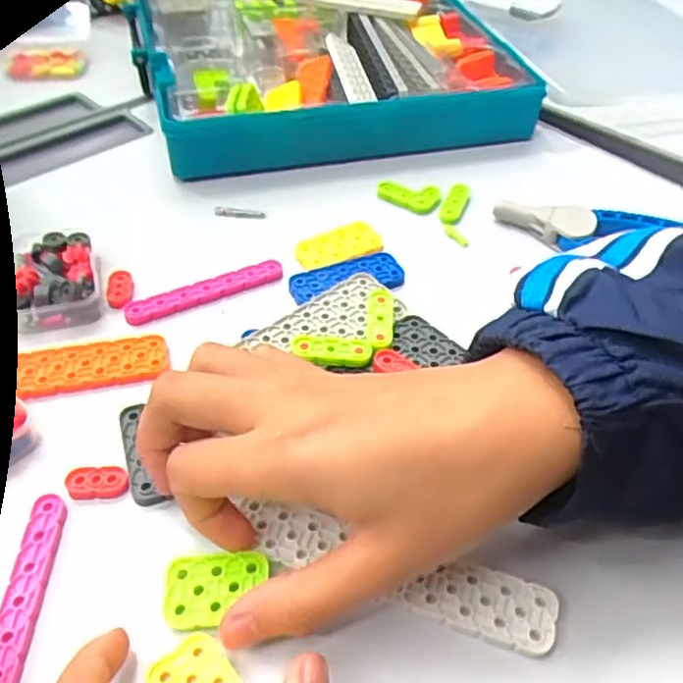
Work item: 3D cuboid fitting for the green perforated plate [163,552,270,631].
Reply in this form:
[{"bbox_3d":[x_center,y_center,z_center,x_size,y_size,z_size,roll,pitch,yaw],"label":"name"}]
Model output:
[{"bbox_3d":[-0.045,0.089,0.251,0.036,0.007,0.025,-3,45,-5],"label":"green perforated plate"}]

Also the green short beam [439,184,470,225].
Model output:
[{"bbox_3d":[0.070,-0.086,0.430,0.013,0.007,0.035,14,46,12],"label":"green short beam"}]

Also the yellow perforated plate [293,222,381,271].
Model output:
[{"bbox_3d":[-0.003,-0.057,0.396,0.050,0.005,0.025,-18,48,-20],"label":"yellow perforated plate"}]

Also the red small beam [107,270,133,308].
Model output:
[{"bbox_3d":[-0.116,-0.028,0.365,0.013,0.005,0.024,-6,45,-9],"label":"red small beam"}]

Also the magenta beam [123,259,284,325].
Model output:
[{"bbox_3d":[-0.072,-0.028,0.367,0.085,0.005,0.014,-20,49,-22],"label":"magenta beam"}]

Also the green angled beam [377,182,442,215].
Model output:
[{"bbox_3d":[0.041,-0.090,0.430,0.039,0.008,0.015,8,45,5],"label":"green angled beam"}]

